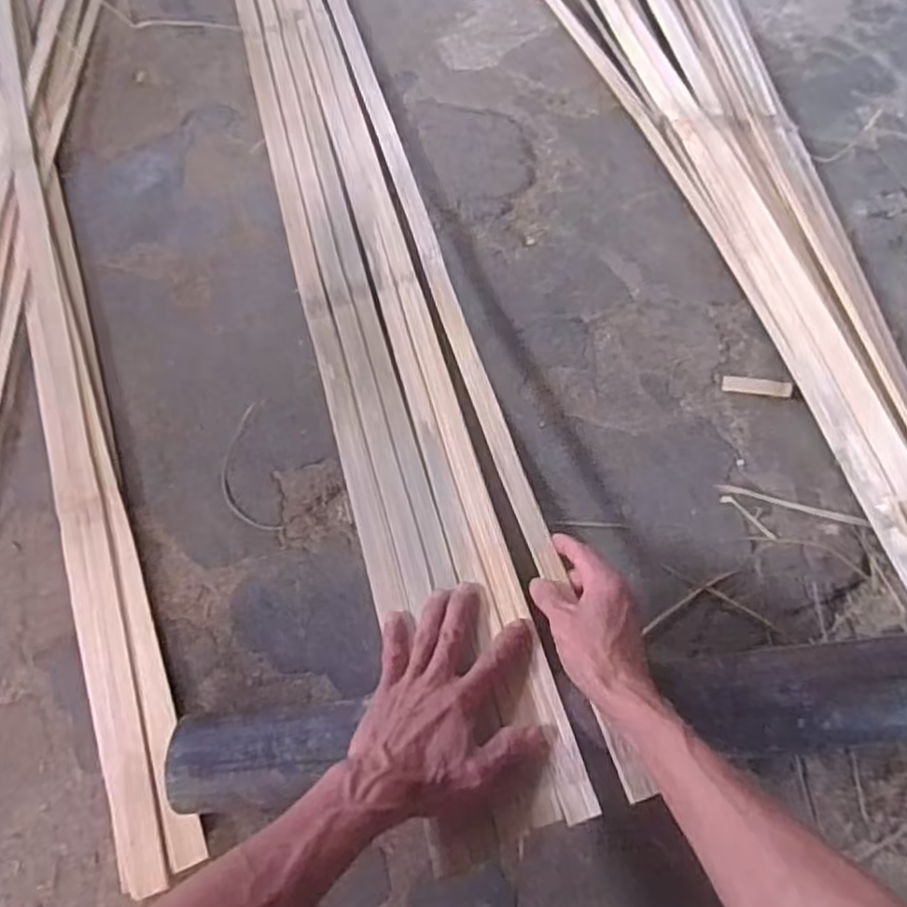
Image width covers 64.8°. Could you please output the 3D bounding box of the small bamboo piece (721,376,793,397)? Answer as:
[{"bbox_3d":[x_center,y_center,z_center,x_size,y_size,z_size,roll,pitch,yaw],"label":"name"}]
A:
[{"bbox_3d":[0.278,-0.061,0.655,0.058,0.004,0.016,9,66,22],"label":"small bamboo piece"}]

